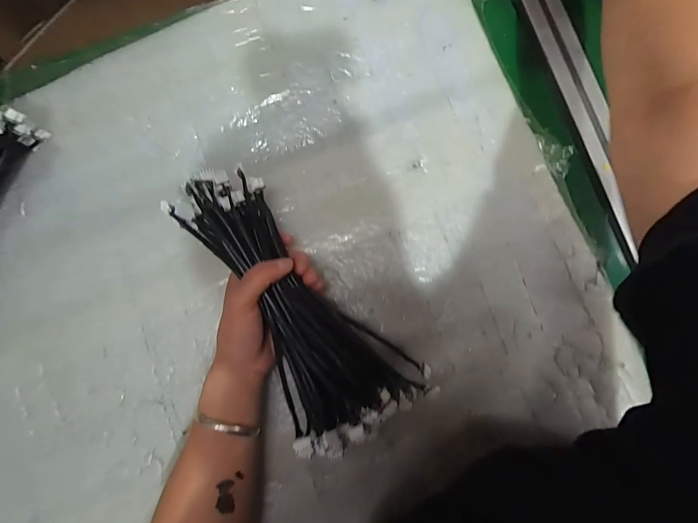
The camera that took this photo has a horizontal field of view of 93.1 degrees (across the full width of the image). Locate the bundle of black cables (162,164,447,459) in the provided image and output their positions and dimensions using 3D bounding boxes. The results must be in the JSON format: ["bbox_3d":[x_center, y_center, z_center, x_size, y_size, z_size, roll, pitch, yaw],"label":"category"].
[{"bbox_3d":[-0.046,0.041,0.285,0.115,0.056,0.263,-35,92,-2],"label":"bundle of black cables"}]

